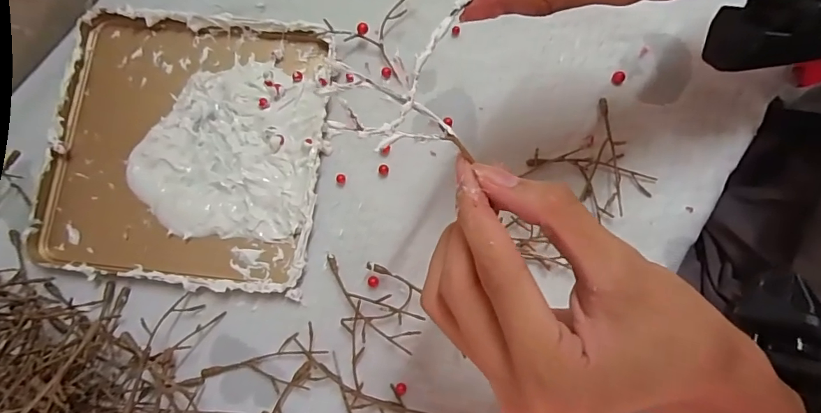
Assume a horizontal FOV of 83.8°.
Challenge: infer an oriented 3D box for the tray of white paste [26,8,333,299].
[{"bbox_3d":[-0.155,-0.043,0.317,0.187,0.014,0.186,5,78,2],"label":"tray of white paste"}]

